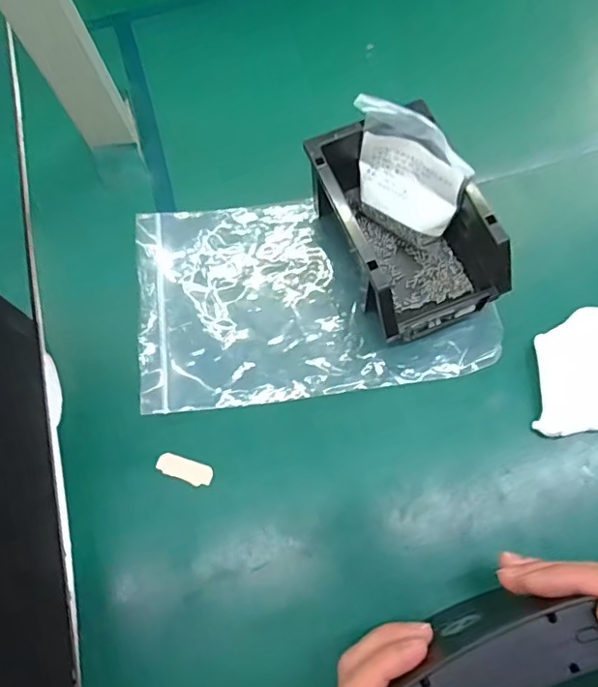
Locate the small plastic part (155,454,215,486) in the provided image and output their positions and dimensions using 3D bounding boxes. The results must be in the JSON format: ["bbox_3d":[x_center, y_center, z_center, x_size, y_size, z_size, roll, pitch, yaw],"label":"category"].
[{"bbox_3d":[-0.085,0.093,0.401,0.042,0.004,0.015,15,71,8],"label":"small plastic part"}]

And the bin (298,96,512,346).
[{"bbox_3d":[0.084,-0.090,0.421,0.104,0.074,0.156,-21,70,-5],"label":"bin"}]

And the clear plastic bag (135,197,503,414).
[{"bbox_3d":[0.008,-0.045,0.440,0.272,0.019,0.175,-7,70,0],"label":"clear plastic bag"}]

